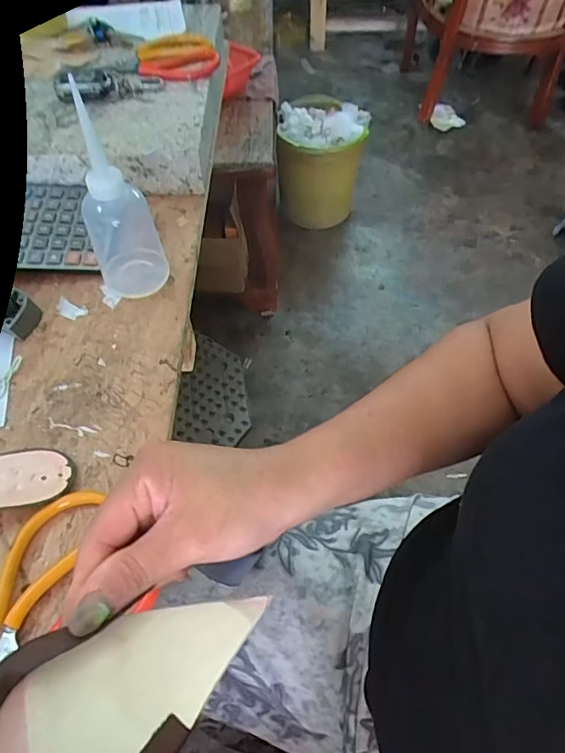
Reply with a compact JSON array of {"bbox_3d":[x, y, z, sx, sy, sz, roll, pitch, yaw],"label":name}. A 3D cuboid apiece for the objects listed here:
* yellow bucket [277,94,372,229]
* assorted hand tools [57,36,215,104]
[{"bbox_3d":[0.121,-0.666,1.518,0.247,0.294,0.248,0,57,0],"label":"yellow bucket"},{"bbox_3d":[-0.184,-0.393,0.616,0.205,0.022,0.089,-26,59,-15],"label":"assorted hand tools"}]

